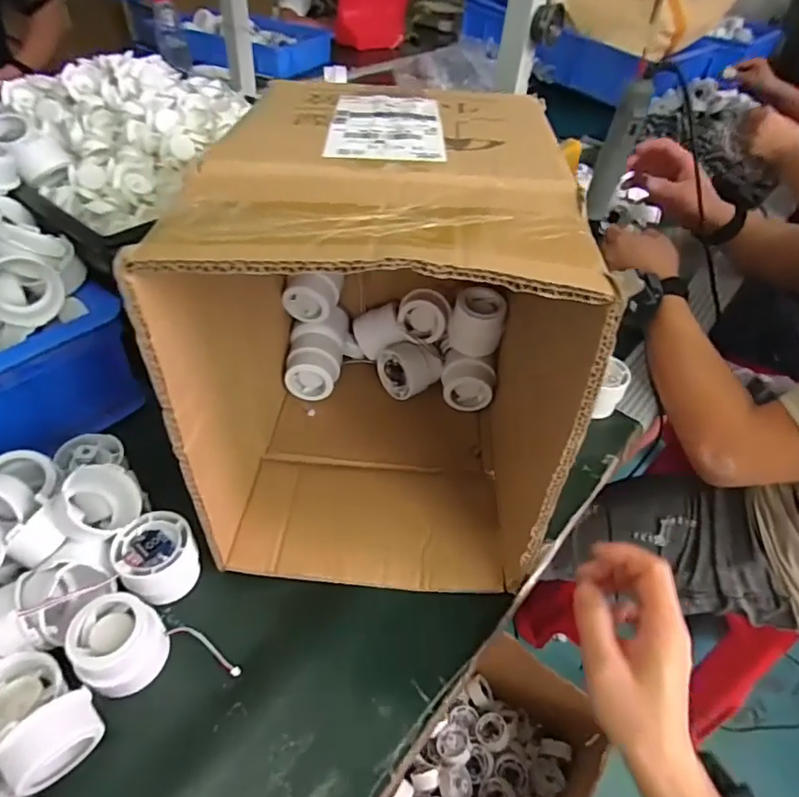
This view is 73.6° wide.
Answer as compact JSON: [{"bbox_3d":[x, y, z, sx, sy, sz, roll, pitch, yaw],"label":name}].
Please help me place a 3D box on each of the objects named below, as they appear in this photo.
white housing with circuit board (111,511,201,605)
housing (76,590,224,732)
[{"bbox_3d":[-0.182,0.122,0.404,0.051,0.051,0.052,3,45,-3],"label":"white housing with circuit board"},{"bbox_3d":[-0.186,0.164,0.355,0.053,0.040,0.059,-29,55,-31],"label":"housing"}]

